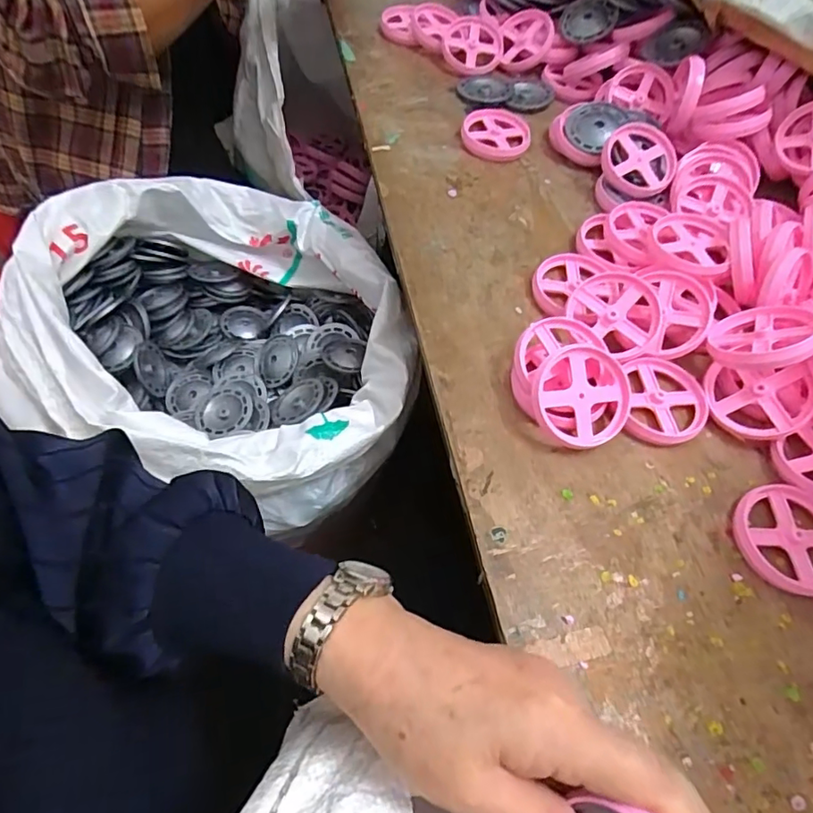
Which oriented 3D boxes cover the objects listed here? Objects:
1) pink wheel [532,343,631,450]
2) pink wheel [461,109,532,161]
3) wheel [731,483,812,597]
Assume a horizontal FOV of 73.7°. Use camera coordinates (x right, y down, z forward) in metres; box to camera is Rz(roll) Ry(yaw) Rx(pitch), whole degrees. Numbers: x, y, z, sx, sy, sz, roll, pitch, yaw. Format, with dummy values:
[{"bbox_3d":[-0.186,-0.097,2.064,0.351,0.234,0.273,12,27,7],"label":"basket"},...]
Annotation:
[{"bbox_3d":[0.111,-0.007,0.347,0.062,0.014,0.065,0,89,-5],"label":"pink wheel"},{"bbox_3d":[0.084,-0.260,0.515,0.063,0.011,0.063,3,59,-2],"label":"pink wheel"},{"bbox_3d":[0.229,0.078,0.322,0.063,0.008,0.064,2,59,-3],"label":"wheel"}]

